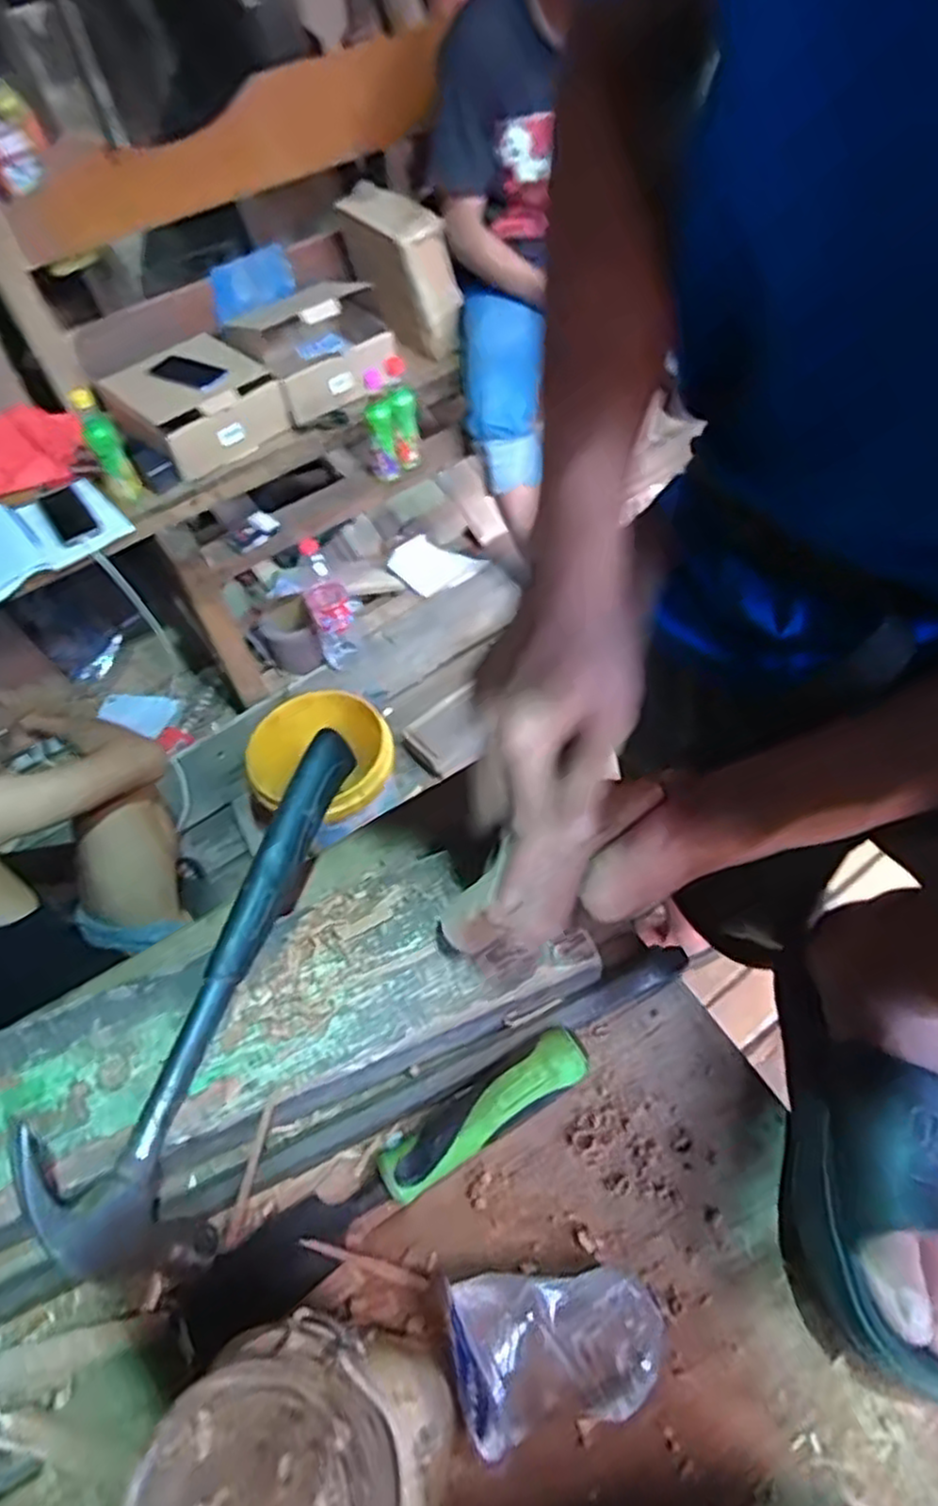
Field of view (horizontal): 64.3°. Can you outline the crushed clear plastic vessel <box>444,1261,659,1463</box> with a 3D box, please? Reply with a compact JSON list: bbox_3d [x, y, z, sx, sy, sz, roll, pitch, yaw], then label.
[{"bbox_3d":[0.042,0.273,0.347,0.096,0.048,0.063,-12,54,-6],"label":"crushed clear plastic vessel"}]

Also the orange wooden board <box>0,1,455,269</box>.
[{"bbox_3d":[-0.431,-1.228,1.493,1.003,0.191,0.044,-35,54,-15],"label":"orange wooden board"}]

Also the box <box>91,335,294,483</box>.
[{"bbox_3d":[-0.553,-0.706,1.496,0.272,0.123,0.277,-38,61,-22],"label":"box"}]

